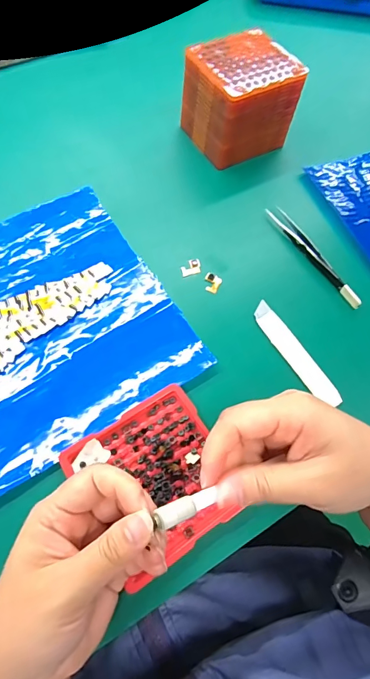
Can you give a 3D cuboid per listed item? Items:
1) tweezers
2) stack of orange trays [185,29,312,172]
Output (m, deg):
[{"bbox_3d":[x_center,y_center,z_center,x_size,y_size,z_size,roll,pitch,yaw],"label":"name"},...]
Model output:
[{"bbox_3d":[0.118,-0.080,0.363,0.018,0.008,0.127,-25,69,-13],"label":"tweezers"},{"bbox_3d":[0.056,-0.245,0.404,0.094,0.079,0.086,-27,69,-14],"label":"stack of orange trays"}]

